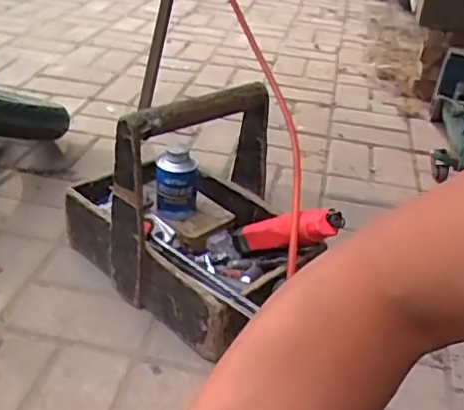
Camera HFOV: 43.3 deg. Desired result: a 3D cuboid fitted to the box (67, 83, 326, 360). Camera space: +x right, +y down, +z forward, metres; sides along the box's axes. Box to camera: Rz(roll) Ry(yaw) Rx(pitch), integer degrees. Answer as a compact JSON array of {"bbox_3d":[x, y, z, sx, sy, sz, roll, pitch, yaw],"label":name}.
[{"bbox_3d":[-0.052,-0.016,0.839,0.359,0.284,0.239,28,37,30],"label":"box"}]

